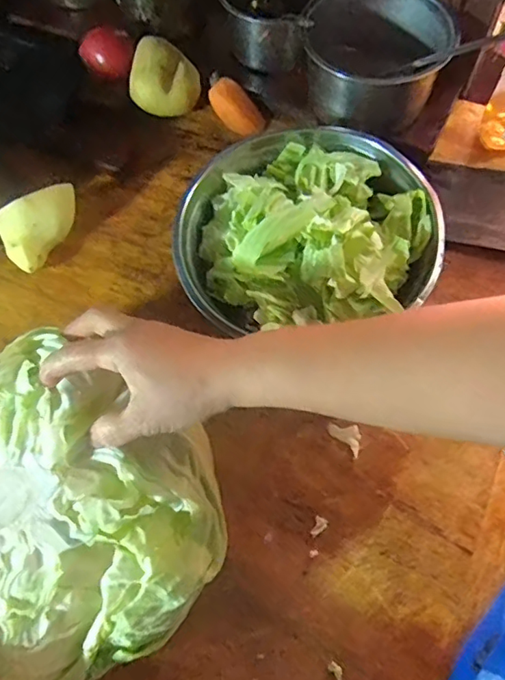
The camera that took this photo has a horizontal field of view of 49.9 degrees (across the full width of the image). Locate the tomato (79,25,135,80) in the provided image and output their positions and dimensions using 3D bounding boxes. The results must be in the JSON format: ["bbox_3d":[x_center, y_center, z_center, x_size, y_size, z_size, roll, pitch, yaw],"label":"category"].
[{"bbox_3d":[-0.164,-0.323,0.627,0.061,0.044,0.058,-1,68,2],"label":"tomato"}]

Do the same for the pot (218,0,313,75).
[{"bbox_3d":[0.026,-0.383,0.623,0.111,0.079,0.130,27,70,13],"label":"pot"}]

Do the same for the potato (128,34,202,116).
[{"bbox_3d":[-0.096,-0.290,0.611,0.073,0.060,0.072,15,68,8],"label":"potato"}]

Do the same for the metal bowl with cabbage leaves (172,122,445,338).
[{"bbox_3d":[0.047,-0.130,0.529,0.233,0.087,0.239,-1,66,2],"label":"metal bowl with cabbage leaves"}]

